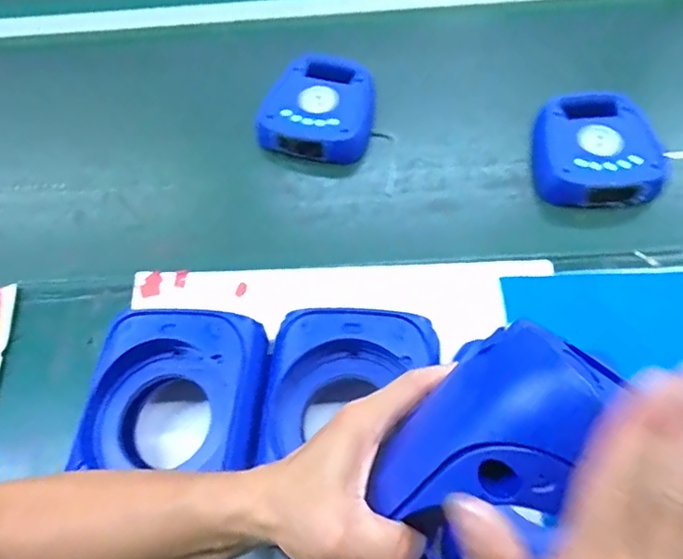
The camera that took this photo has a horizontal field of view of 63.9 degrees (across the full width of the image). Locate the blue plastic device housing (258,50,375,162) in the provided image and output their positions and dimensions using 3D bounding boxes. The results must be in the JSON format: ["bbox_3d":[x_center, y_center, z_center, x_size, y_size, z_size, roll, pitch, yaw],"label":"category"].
[{"bbox_3d":[-0.026,-0.248,0.799,0.168,0.053,0.165,9,60,10],"label":"blue plastic device housing"}]

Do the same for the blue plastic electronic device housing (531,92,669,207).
[{"bbox_3d":[0.338,-0.175,0.735,0.155,0.047,0.159,-4,58,2],"label":"blue plastic electronic device housing"}]

